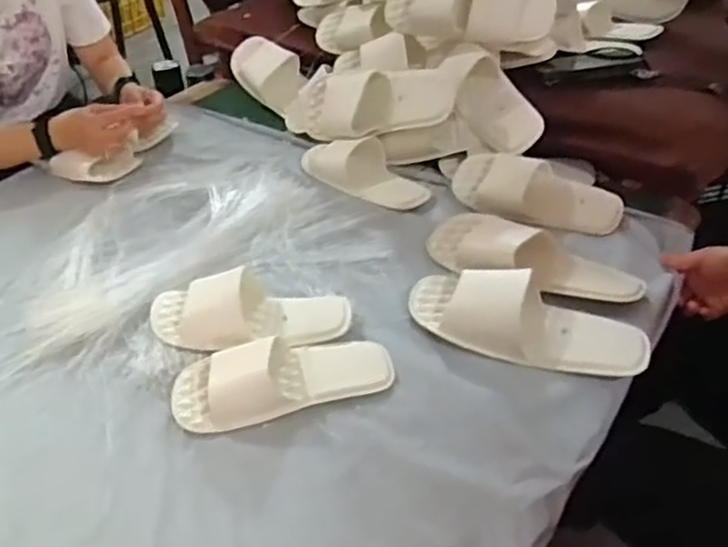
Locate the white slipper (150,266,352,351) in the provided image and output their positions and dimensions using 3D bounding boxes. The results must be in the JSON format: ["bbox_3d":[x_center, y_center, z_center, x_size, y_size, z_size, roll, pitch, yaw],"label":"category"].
[{"bbox_3d":[-0.132,0.038,0.809,0.229,0.052,0.093,-5,39,-5],"label":"white slipper"}]

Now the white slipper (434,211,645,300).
[{"bbox_3d":[0.206,-0.022,0.872,0.273,0.046,0.099,19,43,24],"label":"white slipper"}]

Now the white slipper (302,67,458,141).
[{"bbox_3d":[0.015,-0.264,1.081,0.265,0.101,0.076,-1,6,18],"label":"white slipper"}]

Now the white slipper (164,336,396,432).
[{"bbox_3d":[-0.087,0.101,0.741,0.232,0.053,0.096,-14,40,-15],"label":"white slipper"}]

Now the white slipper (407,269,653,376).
[{"bbox_3d":[0.180,0.049,0.787,0.272,0.062,0.108,17,42,22],"label":"white slipper"}]

